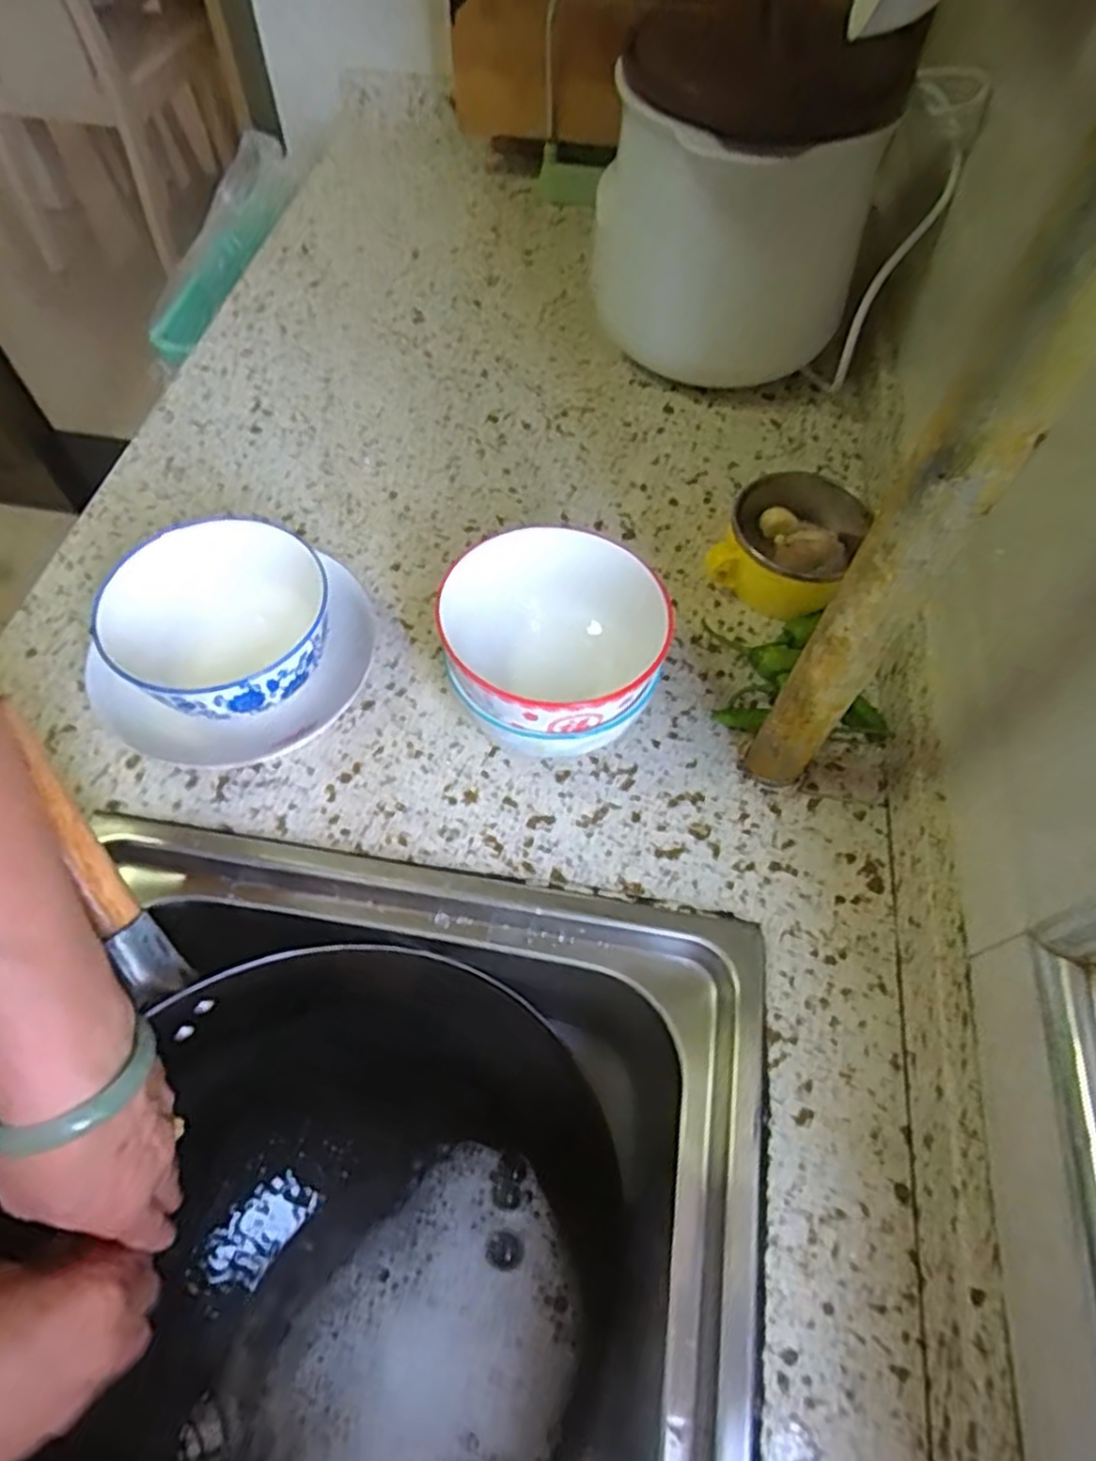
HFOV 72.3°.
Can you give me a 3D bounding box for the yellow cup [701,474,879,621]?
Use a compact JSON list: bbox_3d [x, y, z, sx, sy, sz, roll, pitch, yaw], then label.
[{"bbox_3d":[0.165,-0.128,0.520,0.086,0.049,0.094,1,60,-1],"label":"yellow cup"}]

